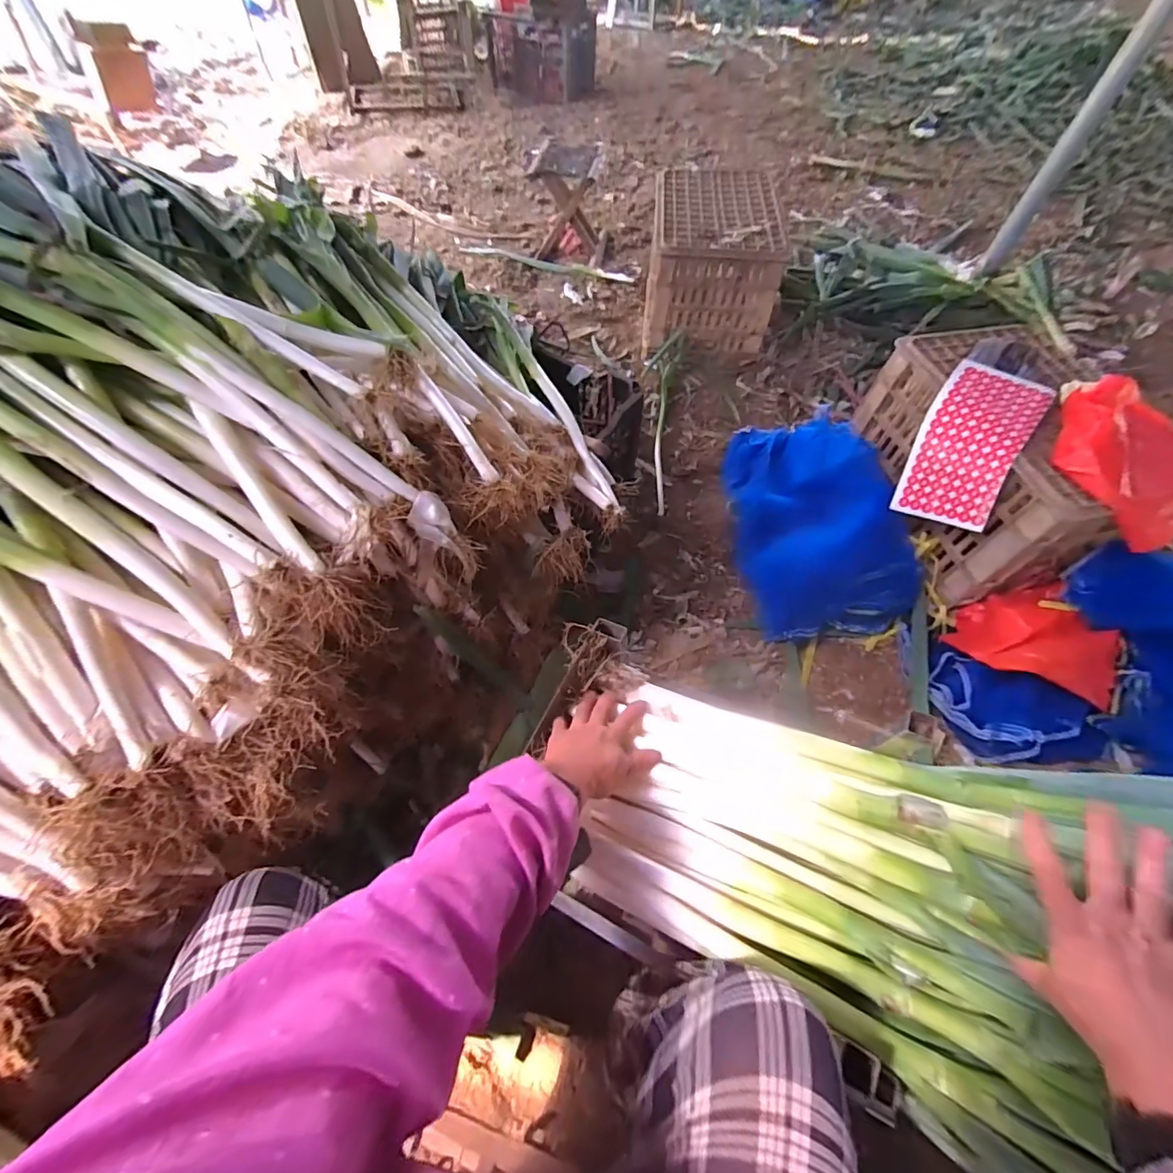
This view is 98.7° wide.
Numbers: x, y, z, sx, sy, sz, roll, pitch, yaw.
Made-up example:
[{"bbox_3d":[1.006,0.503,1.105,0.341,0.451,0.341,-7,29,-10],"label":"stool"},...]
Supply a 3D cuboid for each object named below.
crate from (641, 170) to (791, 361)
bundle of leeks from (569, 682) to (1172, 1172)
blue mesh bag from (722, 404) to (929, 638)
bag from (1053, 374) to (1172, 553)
[{"bbox_3d":[0.346,-0.932,1.447,0.335,0.270,0.469,5,59,0],"label":"crate"},{"bbox_3d":[0.342,0.299,0.449,0.678,0.142,0.295,12,58,29],"label":"bundle of leeks"},{"bbox_3d":[0.482,-0.174,1.091,0.311,0.168,0.569,-3,60,-3],"label":"blue mesh bag"},{"bbox_3d":[0.930,-0.214,0.855,0.257,0.100,0.271,31,62,16],"label":"bag"}]

